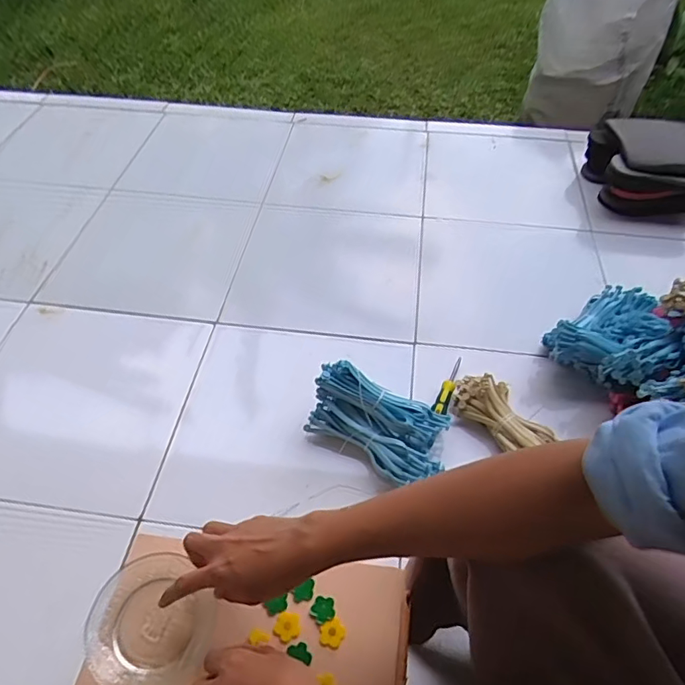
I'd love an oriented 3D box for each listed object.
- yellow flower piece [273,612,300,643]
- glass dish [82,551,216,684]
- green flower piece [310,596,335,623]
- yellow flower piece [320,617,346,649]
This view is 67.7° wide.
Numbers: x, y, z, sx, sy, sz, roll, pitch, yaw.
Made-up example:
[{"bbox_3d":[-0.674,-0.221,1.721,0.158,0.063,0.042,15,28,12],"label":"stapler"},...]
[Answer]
[{"bbox_3d":[-0.051,0.262,0.472,0.023,0.004,0.024,0,52,0],"label":"yellow flower piece"},{"bbox_3d":[-0.174,0.256,0.467,0.111,0.023,0.110,0,52,0],"label":"glass dish"},{"bbox_3d":[-0.019,0.250,0.479,0.022,0.004,0.023,0,52,0],"label":"green flower piece"},{"bbox_3d":[-0.009,0.266,0.467,0.024,0.004,0.023,0,52,0],"label":"yellow flower piece"}]

